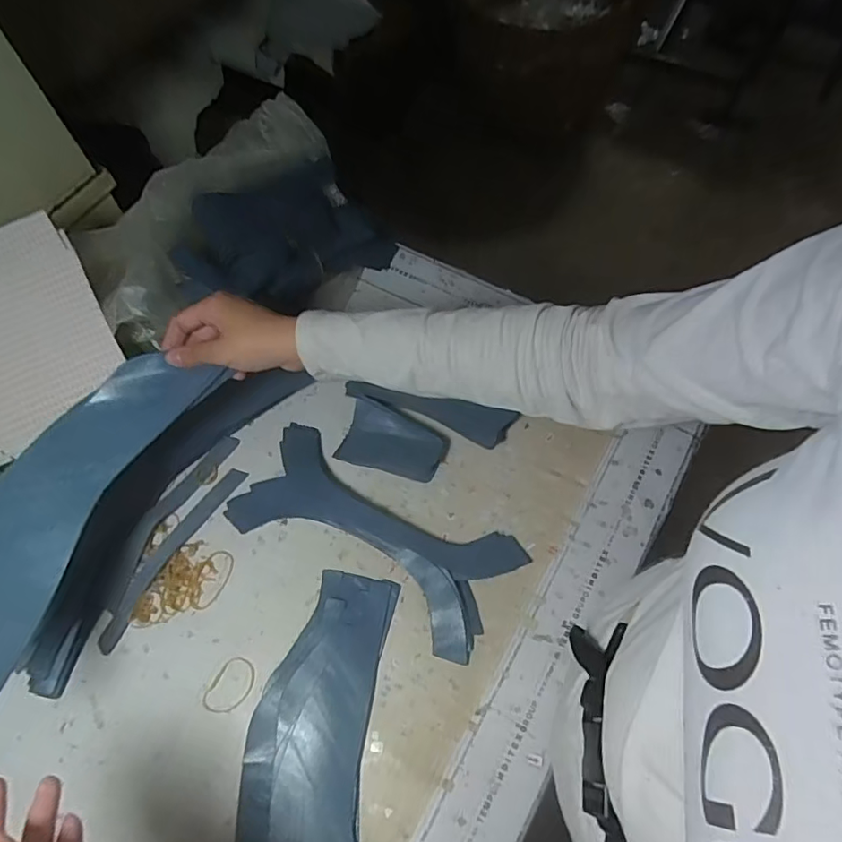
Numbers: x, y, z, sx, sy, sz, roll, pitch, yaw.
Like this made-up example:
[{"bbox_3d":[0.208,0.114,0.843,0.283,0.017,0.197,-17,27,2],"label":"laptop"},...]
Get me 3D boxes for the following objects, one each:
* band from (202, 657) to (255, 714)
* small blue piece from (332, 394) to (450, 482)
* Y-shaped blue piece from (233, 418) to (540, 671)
[{"bbox_3d":[-0.157,0.220,0.455,0.033,0.004,0.045,26,67,14],"label":"band"},{"bbox_3d":[-0.026,0.021,0.537,0.097,0.025,0.061,18,66,11],"label":"small blue piece"},{"bbox_3d":[-0.046,0.098,0.501,0.256,0.018,0.113,27,68,15],"label":"Y-shaped blue piece"}]

